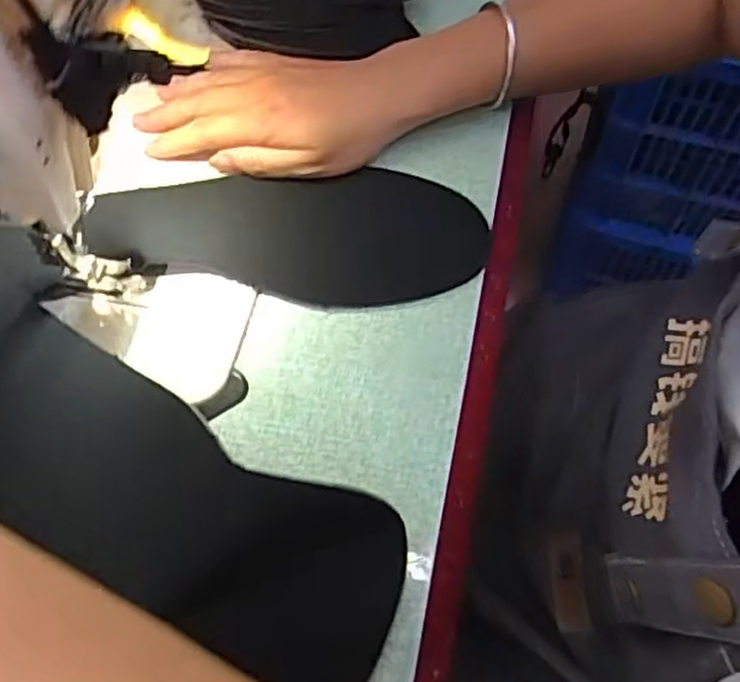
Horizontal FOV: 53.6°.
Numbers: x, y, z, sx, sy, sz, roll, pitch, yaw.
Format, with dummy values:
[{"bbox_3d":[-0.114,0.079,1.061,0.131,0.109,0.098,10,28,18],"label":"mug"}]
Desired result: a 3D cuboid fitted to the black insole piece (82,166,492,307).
[{"bbox_3d":[-0.046,-0.060,0.411,0.216,0.009,0.086,4,62,1],"label":"black insole piece"}]

